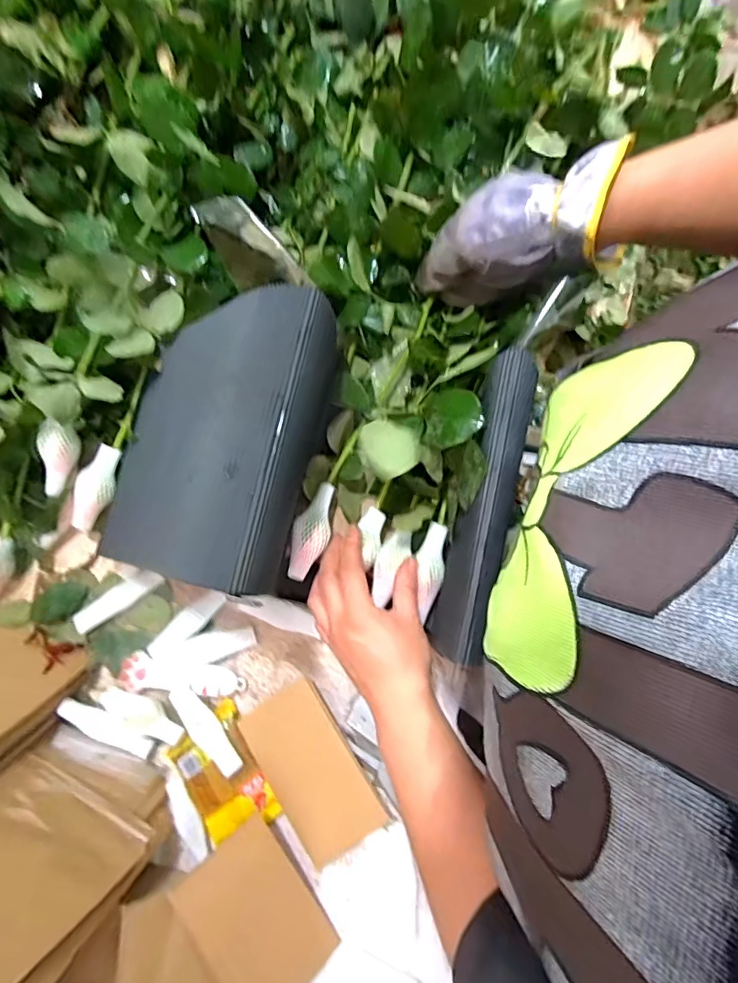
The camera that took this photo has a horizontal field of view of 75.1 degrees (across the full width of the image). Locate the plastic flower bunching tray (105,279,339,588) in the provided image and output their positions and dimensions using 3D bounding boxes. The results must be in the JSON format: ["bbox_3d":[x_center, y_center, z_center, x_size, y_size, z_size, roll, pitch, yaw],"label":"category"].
[{"bbox_3d":[-0.113,-0.040,0.346,0.157,0.083,0.210,12,76,3],"label":"plastic flower bunching tray"}]

